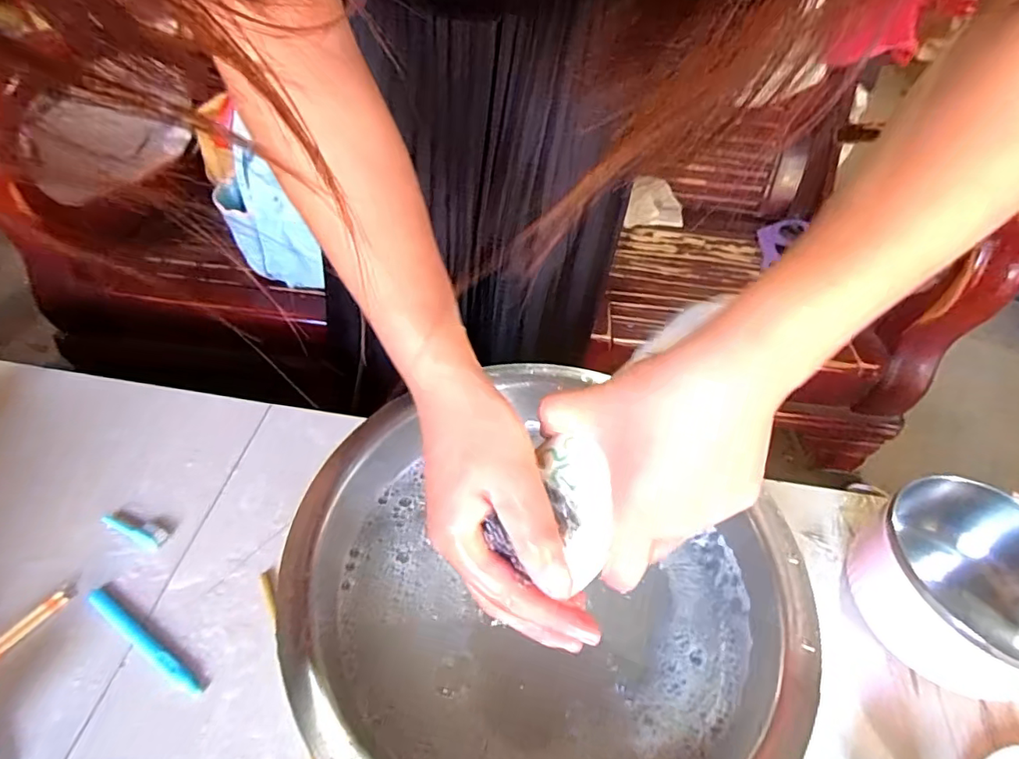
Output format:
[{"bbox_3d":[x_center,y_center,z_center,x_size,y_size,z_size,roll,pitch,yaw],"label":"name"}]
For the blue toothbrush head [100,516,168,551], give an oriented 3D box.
[{"bbox_3d":[-0.311,0.123,0.439,0.057,0.012,0.017,20,48,14],"label":"blue toothbrush head"}]

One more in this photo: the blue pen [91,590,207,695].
[{"bbox_3d":[-0.264,0.186,0.381,0.122,0.007,0.012,27,50,20],"label":"blue pen"}]

